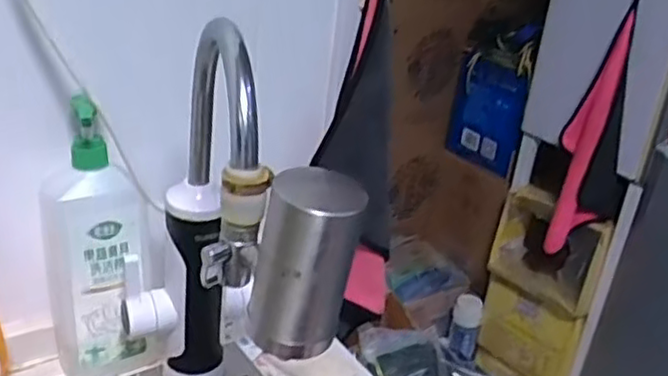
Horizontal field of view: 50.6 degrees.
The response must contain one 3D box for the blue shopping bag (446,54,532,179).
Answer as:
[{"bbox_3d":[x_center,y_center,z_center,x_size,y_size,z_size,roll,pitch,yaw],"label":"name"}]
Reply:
[{"bbox_3d":[0.334,-0.154,1.515,0.030,0.232,0.196,-9,30,-30],"label":"blue shopping bag"}]

